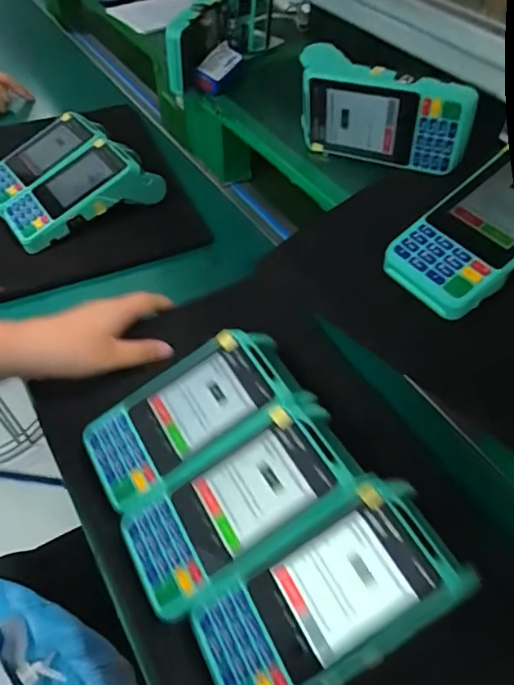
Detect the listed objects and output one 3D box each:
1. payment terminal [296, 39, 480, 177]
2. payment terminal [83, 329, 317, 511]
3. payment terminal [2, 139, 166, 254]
[{"bbox_3d":[0.109,-0.207,0.443,0.161,0.077,0.056,21,53,17],"label":"payment terminal"},{"bbox_3d":[-0.048,0.055,0.370,0.157,0.029,0.074,-34,56,-5],"label":"payment terminal"},{"bbox_3d":[-0.195,-0.171,0.544,0.162,0.055,0.074,-26,55,-20],"label":"payment terminal"}]

